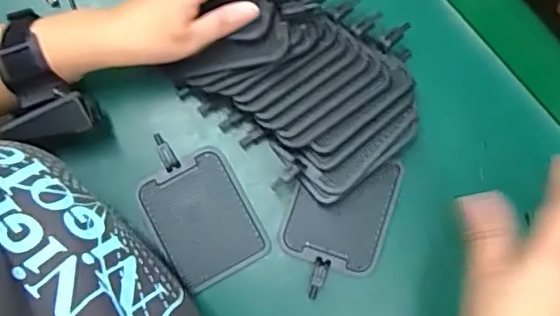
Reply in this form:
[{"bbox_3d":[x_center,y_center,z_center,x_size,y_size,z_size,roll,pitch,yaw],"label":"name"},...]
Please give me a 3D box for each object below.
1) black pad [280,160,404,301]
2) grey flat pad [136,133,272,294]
[{"bbox_3d":[0.045,0.050,0.464,0.078,0.008,0.112,18,77,5],"label":"black pad"},{"bbox_3d":[-0.065,0.041,0.467,0.079,0.011,0.116,-28,80,-4],"label":"grey flat pad"}]

